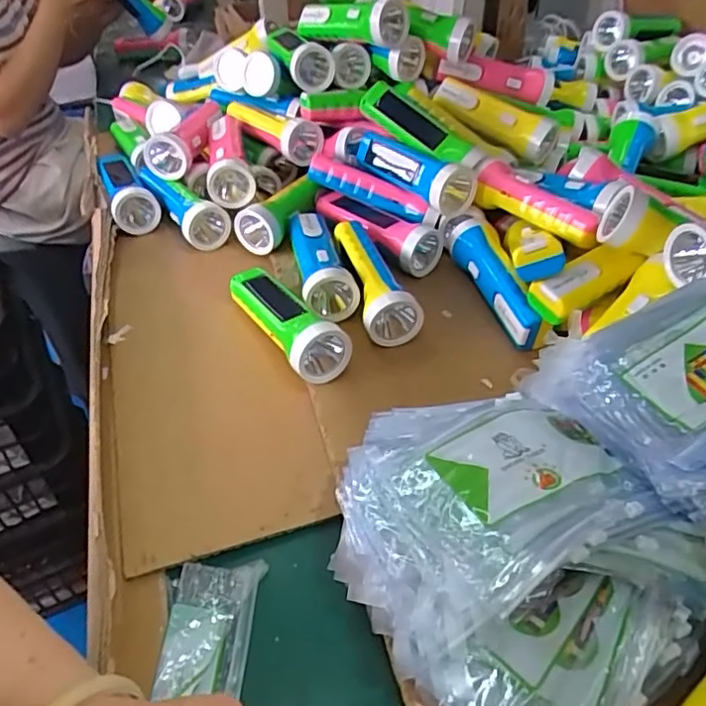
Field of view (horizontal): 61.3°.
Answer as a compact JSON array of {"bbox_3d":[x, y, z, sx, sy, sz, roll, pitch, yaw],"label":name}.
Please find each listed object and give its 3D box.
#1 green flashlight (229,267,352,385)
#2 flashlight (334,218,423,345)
[{"bbox_3d":[-0.066,-0.033,0.567,0.046,0.049,0.175,-27,48,-21],"label":"green flashlight"},{"bbox_3d":[0.022,-0.079,0.610,0.053,0.045,0.166,-11,45,-6],"label":"flashlight"}]

